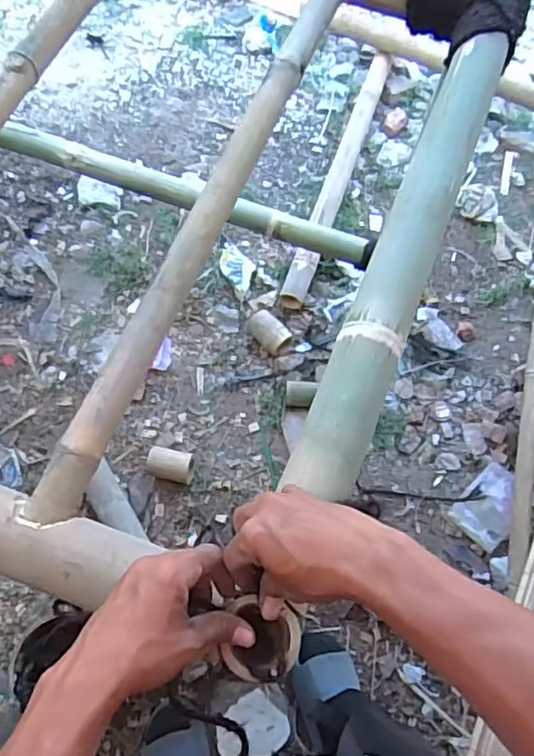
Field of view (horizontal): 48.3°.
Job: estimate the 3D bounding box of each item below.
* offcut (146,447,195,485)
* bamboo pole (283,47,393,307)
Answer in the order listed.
[{"bbox_3d":[-0.217,0.198,1.340,0.104,0.056,0.065,10,68,2],"label":"offcut"},{"bbox_3d":[0.212,-0.579,1.667,0.076,0.055,0.906,19,68,5],"label":"bamboo pole"}]

